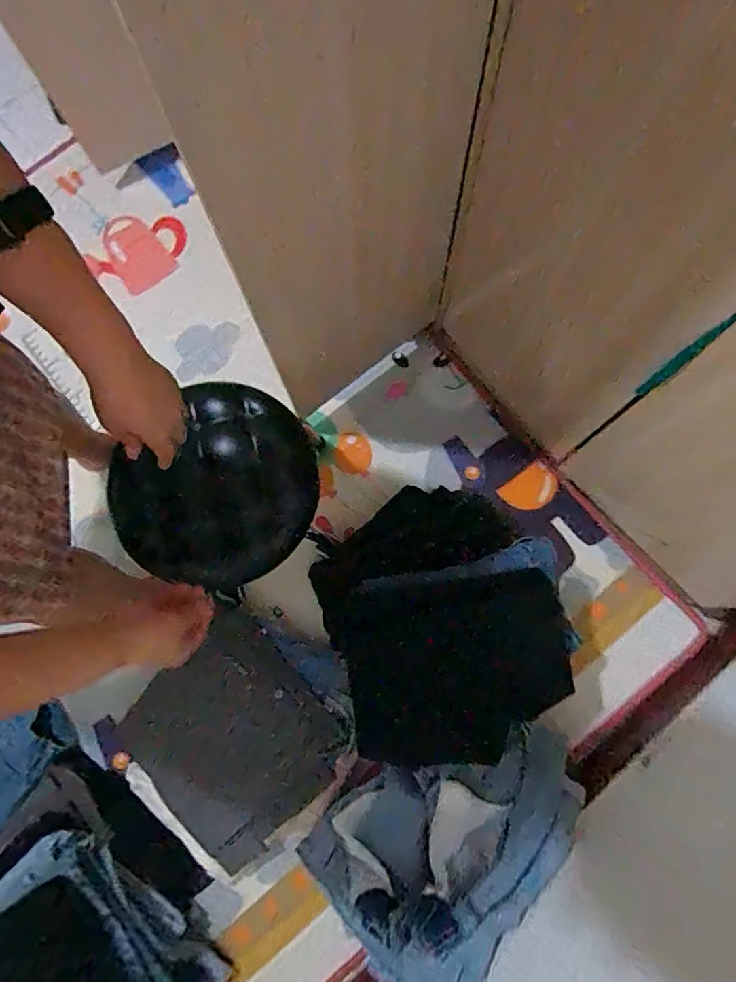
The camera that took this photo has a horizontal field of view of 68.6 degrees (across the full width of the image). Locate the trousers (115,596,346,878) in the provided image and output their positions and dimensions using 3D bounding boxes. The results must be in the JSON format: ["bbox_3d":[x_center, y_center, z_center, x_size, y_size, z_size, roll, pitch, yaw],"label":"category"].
[{"bbox_3d":[-0.251,0.446,0.990,0.346,0.053,0.310,43,81,10],"label":"trousers"}]

